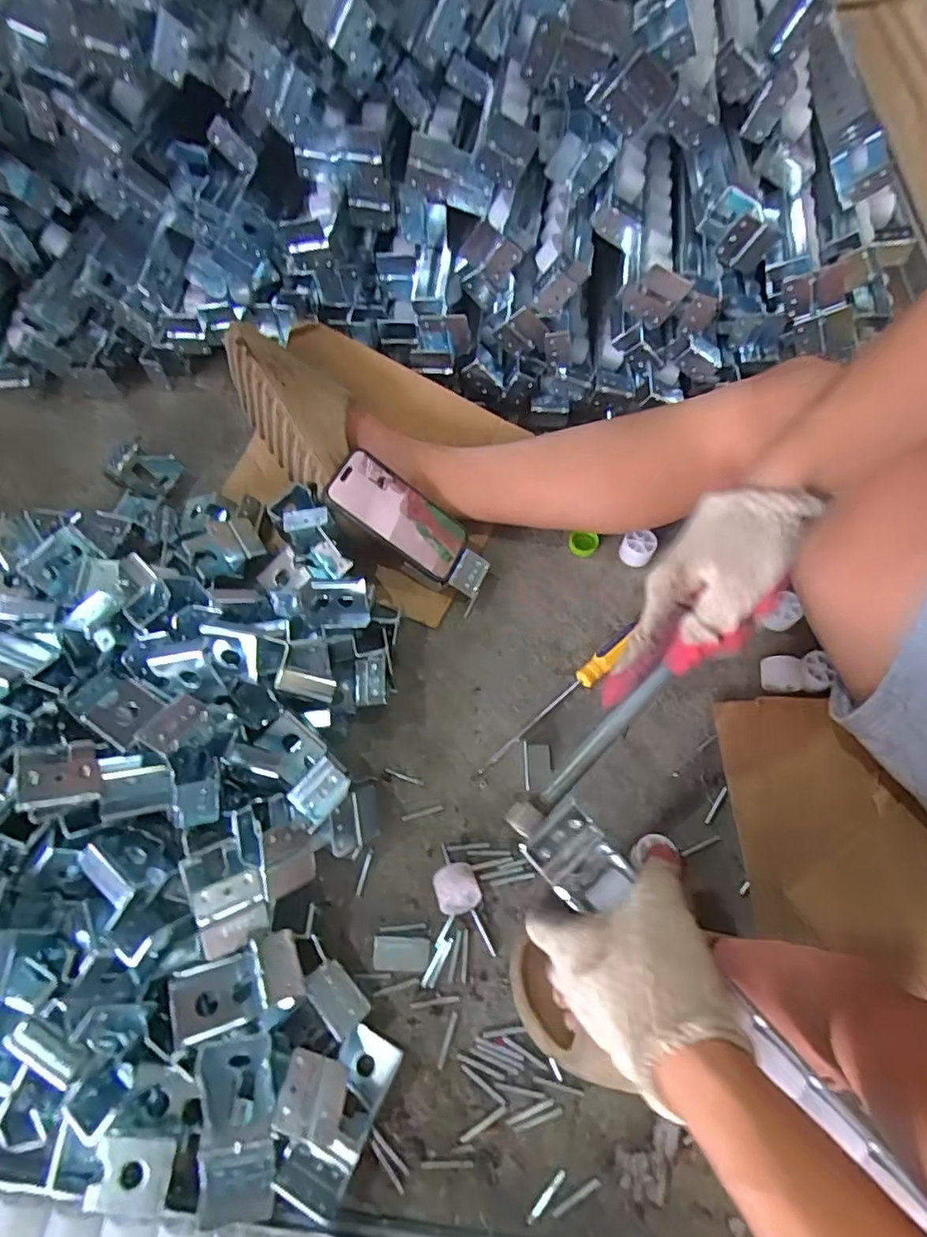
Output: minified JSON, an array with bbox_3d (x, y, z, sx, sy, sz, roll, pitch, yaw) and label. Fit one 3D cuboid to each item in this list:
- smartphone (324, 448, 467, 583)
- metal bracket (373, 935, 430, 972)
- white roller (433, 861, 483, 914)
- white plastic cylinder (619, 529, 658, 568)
[{"bbox_3d":[-0.063,-0.105,0.581,0.144,0.015,0.076,34,58,-18],"label":"smartphone"},{"bbox_3d":[-0.050,0.268,0.463,0.044,0.004,0.024,2,64,2],"label":"metal bracket"},{"bbox_3d":[-0.005,0.224,0.481,0.036,0.032,0.037,-15,65,-6],"label":"white roller"},{"bbox_3d":[0.189,-0.075,0.630,0.034,0.036,0.032,0,64,1],"label":"white plastic cylinder"}]

